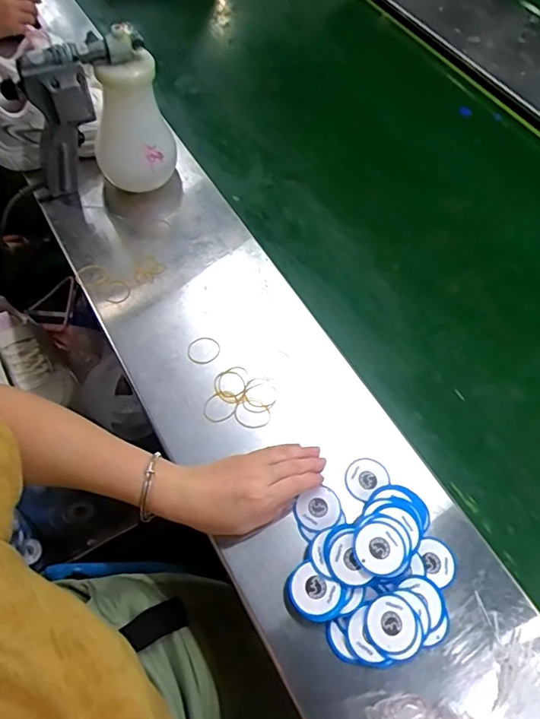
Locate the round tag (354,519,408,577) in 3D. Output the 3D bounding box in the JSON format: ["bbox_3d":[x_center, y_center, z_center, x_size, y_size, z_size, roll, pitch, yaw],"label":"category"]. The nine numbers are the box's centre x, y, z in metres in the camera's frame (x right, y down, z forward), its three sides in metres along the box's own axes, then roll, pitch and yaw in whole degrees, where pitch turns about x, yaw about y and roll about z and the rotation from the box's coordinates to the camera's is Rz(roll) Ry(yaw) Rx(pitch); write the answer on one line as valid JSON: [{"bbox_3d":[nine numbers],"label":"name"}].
[{"bbox_3d":[0.105,0.178,0.478,0.048,0.004,0.048,0,59,0],"label":"round tag"}]

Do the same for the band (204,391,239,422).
[{"bbox_3d":[-0.056,0.052,0.569,0.042,0.004,0.032,-32,65,-18],"label":"band"}]

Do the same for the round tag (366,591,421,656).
[{"bbox_3d":[0.112,0.243,0.464,0.048,0.011,0.046,0,59,0],"label":"round tag"}]

